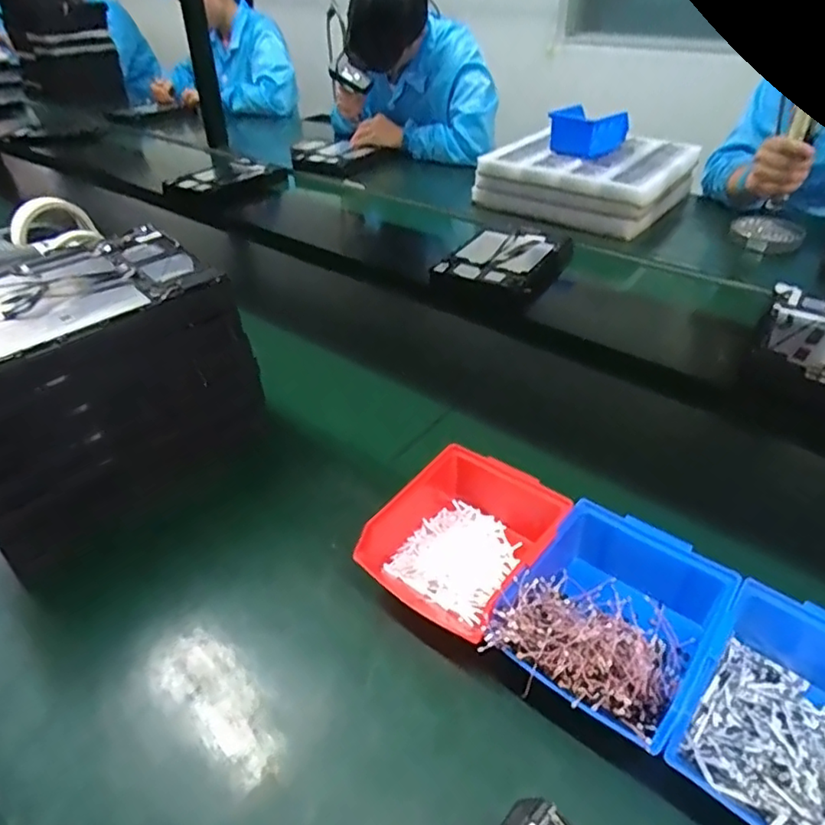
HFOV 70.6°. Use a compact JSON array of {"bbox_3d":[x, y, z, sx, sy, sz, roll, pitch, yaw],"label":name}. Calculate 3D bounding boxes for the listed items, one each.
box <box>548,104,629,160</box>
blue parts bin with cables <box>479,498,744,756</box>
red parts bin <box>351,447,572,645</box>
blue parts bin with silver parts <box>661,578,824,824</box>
[{"bbox_3d":[0.344,-0.547,1.140,0.106,0.076,0.129,28,47,32],"label":"box"},{"bbox_3d":[0.140,0.150,0.412,0.121,0.068,0.149,27,47,32],"label":"blue parts bin with cables"},{"bbox_3d":[0.046,0.100,0.480,0.108,0.071,0.153,25,46,30],"label":"red parts bin"},{"bbox_3d":[0.239,0.191,0.354,0.127,0.067,0.146,27,46,31],"label":"blue parts bin with silver parts"}]

